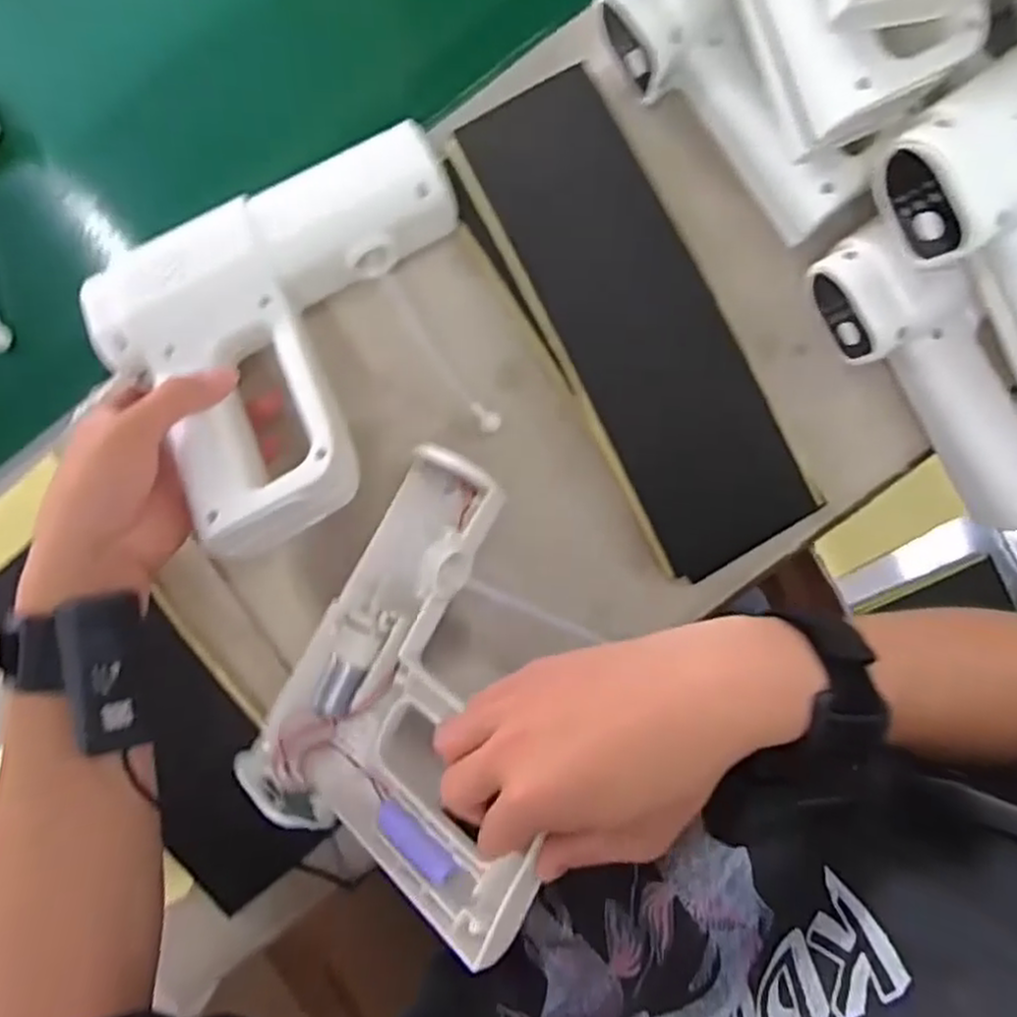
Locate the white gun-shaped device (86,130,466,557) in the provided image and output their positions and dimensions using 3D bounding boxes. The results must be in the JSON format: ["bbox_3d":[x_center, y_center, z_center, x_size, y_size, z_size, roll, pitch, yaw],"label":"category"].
[{"bbox_3d":[-0.102,-0.095,0.403,0.202,0.065,0.172,-30,85,3],"label":"white gun-shaped device"}]

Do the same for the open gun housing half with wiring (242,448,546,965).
[{"bbox_3d":[-0.034,0.088,0.383,0.184,0.039,0.207,26,87,36],"label":"open gun housing half with wiring"}]

